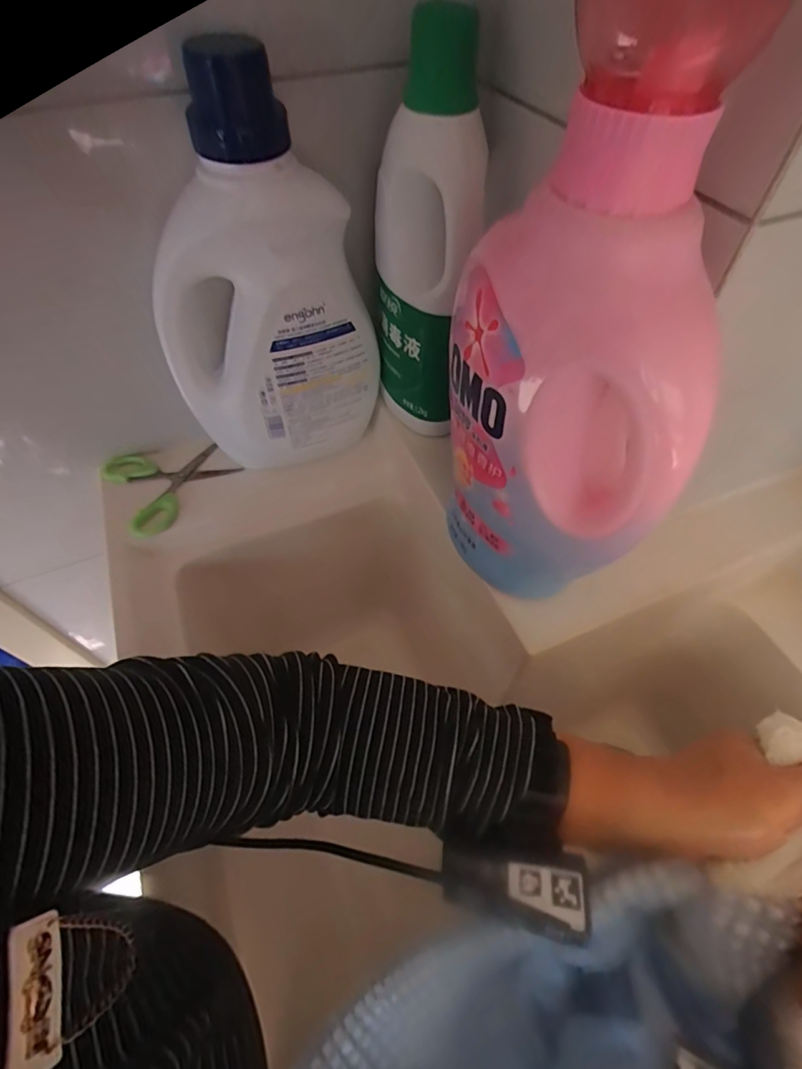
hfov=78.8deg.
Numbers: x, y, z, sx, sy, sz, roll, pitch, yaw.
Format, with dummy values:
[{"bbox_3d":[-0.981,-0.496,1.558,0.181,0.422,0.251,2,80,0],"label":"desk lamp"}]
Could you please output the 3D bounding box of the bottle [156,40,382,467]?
[{"bbox_3d":[-0.116,-0.184,0.403,0.162,0.291,0.099,-26,59,-17],"label":"bottle"}]

